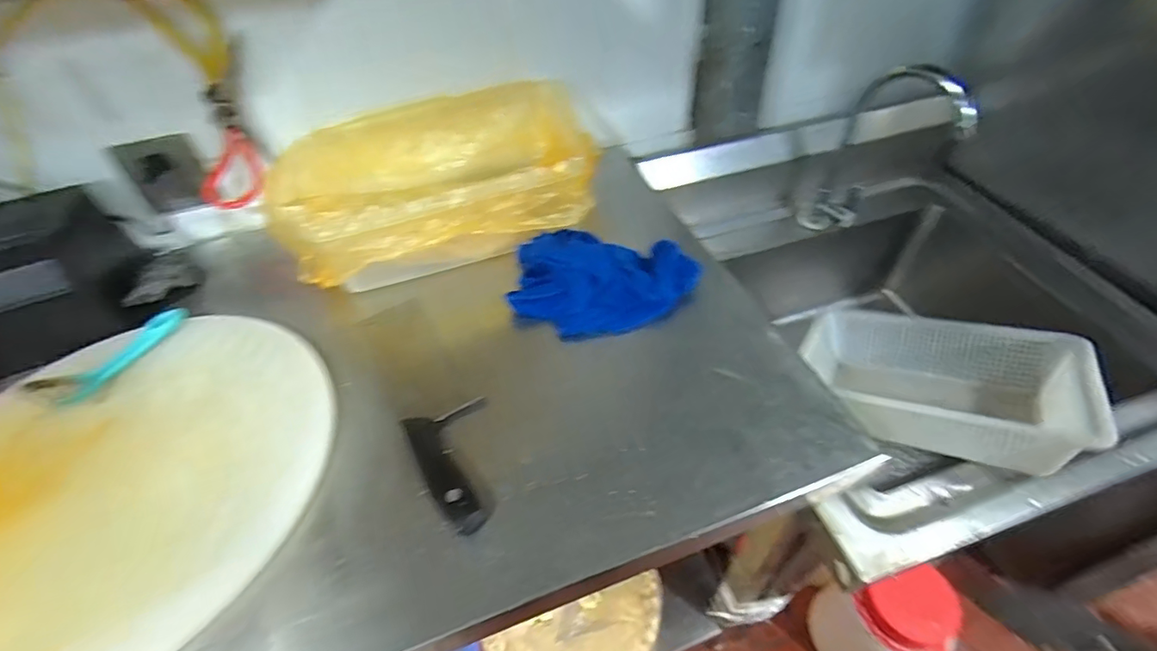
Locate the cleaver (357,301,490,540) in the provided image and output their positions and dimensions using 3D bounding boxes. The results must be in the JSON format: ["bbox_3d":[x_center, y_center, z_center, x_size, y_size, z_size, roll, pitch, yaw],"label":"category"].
[{"bbox_3d":[-0.141,0.065,0.492,0.075,0.015,0.283,-26,49,-20],"label":"cleaver"}]

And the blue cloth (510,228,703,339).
[{"bbox_3d":[0.012,-0.053,0.576,0.217,0.049,0.147,18,50,21],"label":"blue cloth"}]

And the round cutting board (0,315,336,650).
[{"bbox_3d":[-0.400,0.128,0.441,0.328,0.016,0.346,3,49,-4],"label":"round cutting board"}]

